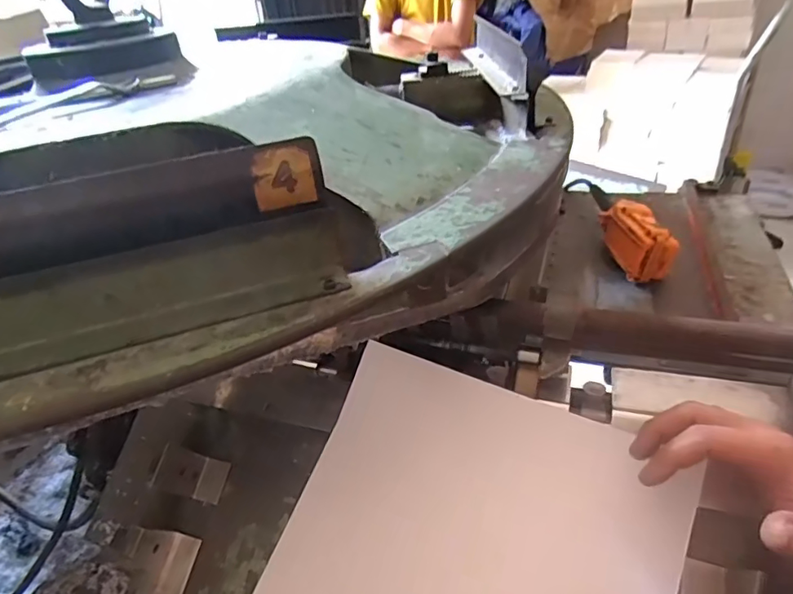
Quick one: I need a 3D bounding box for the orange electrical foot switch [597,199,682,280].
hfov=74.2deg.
[{"bbox_3d":[0.276,-0.067,0.600,0.056,0.058,0.112,-6,32,2],"label":"orange electrical foot switch"}]

